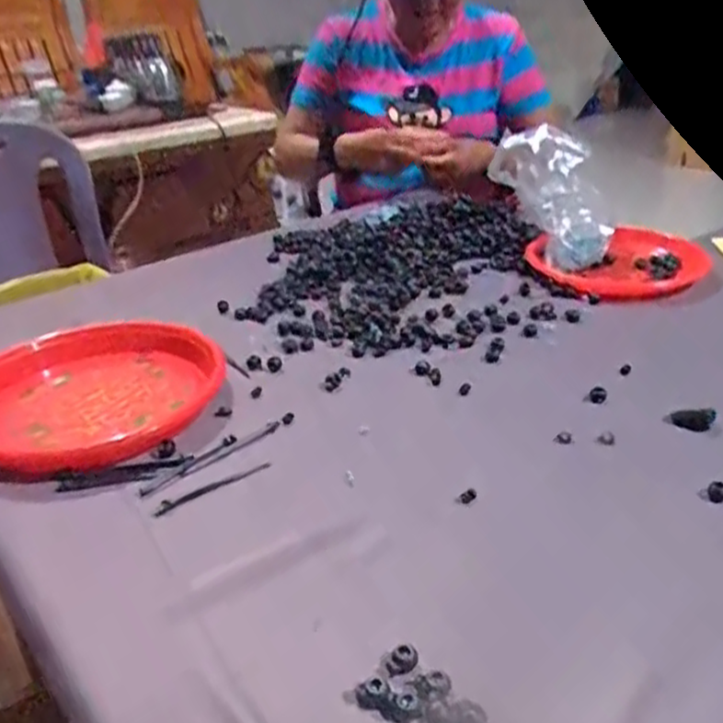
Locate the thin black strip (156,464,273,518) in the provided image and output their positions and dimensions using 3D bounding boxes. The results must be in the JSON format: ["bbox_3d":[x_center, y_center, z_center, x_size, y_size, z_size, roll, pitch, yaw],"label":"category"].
[{"bbox_3d":[-0.121,0.104,0.604,0.104,0.004,0.011,-20,31,-30],"label":"thin black strip"}]

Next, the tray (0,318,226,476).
[{"bbox_3d":[-0.262,0.030,0.708,0.256,0.040,0.228,-17,30,-25],"label":"tray"}]

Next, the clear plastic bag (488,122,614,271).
[{"bbox_3d":[0.274,-0.233,1.036,0.091,0.105,0.237,-10,60,-14],"label":"clear plastic bag"}]

